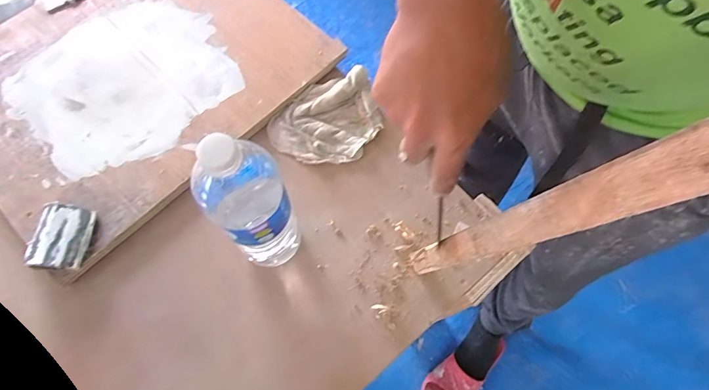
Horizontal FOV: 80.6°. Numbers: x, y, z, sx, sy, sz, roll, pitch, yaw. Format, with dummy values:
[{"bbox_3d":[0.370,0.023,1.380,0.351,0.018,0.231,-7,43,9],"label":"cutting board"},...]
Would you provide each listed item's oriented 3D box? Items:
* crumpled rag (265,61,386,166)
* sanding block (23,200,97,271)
[{"bbox_3d":[-0.042,-0.109,0.602,0.162,0.033,0.132,-18,70,-7],"label":"crumpled rag"},{"bbox_3d":[-0.369,0.052,0.527,0.071,0.014,0.081,6,69,2],"label":"sanding block"}]

